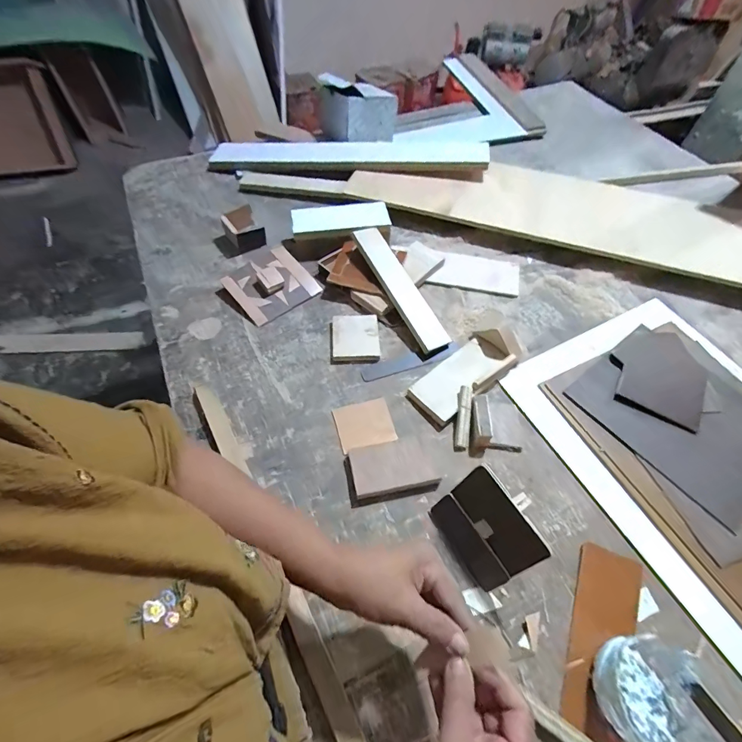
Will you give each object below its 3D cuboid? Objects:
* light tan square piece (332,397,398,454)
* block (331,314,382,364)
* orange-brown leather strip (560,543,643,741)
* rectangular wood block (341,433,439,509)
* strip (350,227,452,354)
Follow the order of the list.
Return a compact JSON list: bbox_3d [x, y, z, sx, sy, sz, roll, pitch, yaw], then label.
[{"bbox_3d":[-0.009,0.071,0.530,0.071,0.004,0.070,-16,48,-4],"label":"light tan square piece"},{"bbox_3d":[-0.024,-0.050,0.602,0.069,0.015,0.080,-3,56,-3],"label":"block"},{"bbox_3d":[0.236,0.270,0.410,0.061,0.008,0.172,23,59,14],"label":"orange-brown leather strip"},{"bbox_3d":[0.024,0.121,0.493,0.108,0.016,0.066,-10,57,-7],"label":"rectangular wood block"},{"bbox_3d":[0.043,-0.129,0.618,0.044,0.012,0.222,-32,81,9],"label":"strip"}]

